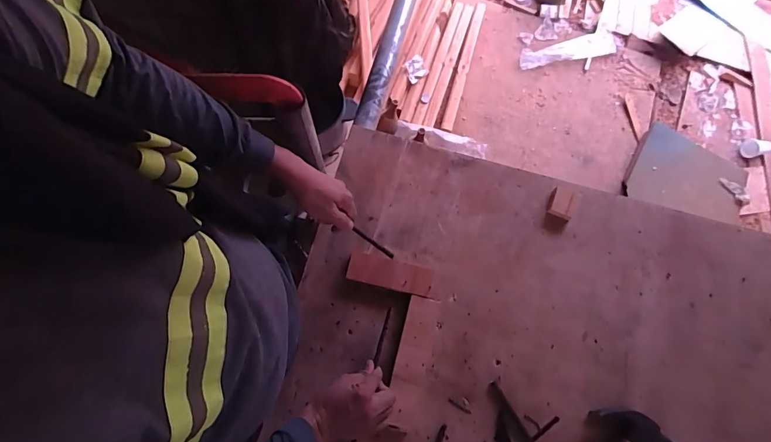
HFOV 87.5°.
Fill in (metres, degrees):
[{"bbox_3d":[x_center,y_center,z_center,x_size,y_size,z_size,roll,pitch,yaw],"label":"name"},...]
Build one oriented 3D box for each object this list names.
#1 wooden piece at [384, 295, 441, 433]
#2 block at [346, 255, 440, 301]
[{"bbox_3d":[0.045,0.218,0.642,0.053,0.019,0.191,14,71,2],"label":"wooden piece"},{"bbox_3d":[0.015,0.092,0.683,0.155,0.020,0.051,14,75,3],"label":"block"}]

